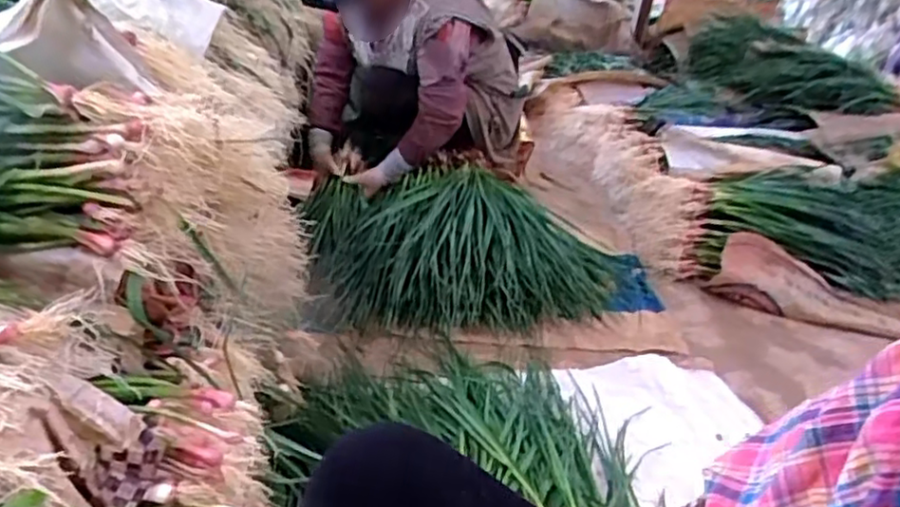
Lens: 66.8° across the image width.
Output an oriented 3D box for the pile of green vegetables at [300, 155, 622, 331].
[{"bbox_3d":[0.032,-0.057,1.537,0.698,0.154,0.575,1,30,-12],"label":"pile of green vegetables"}]

